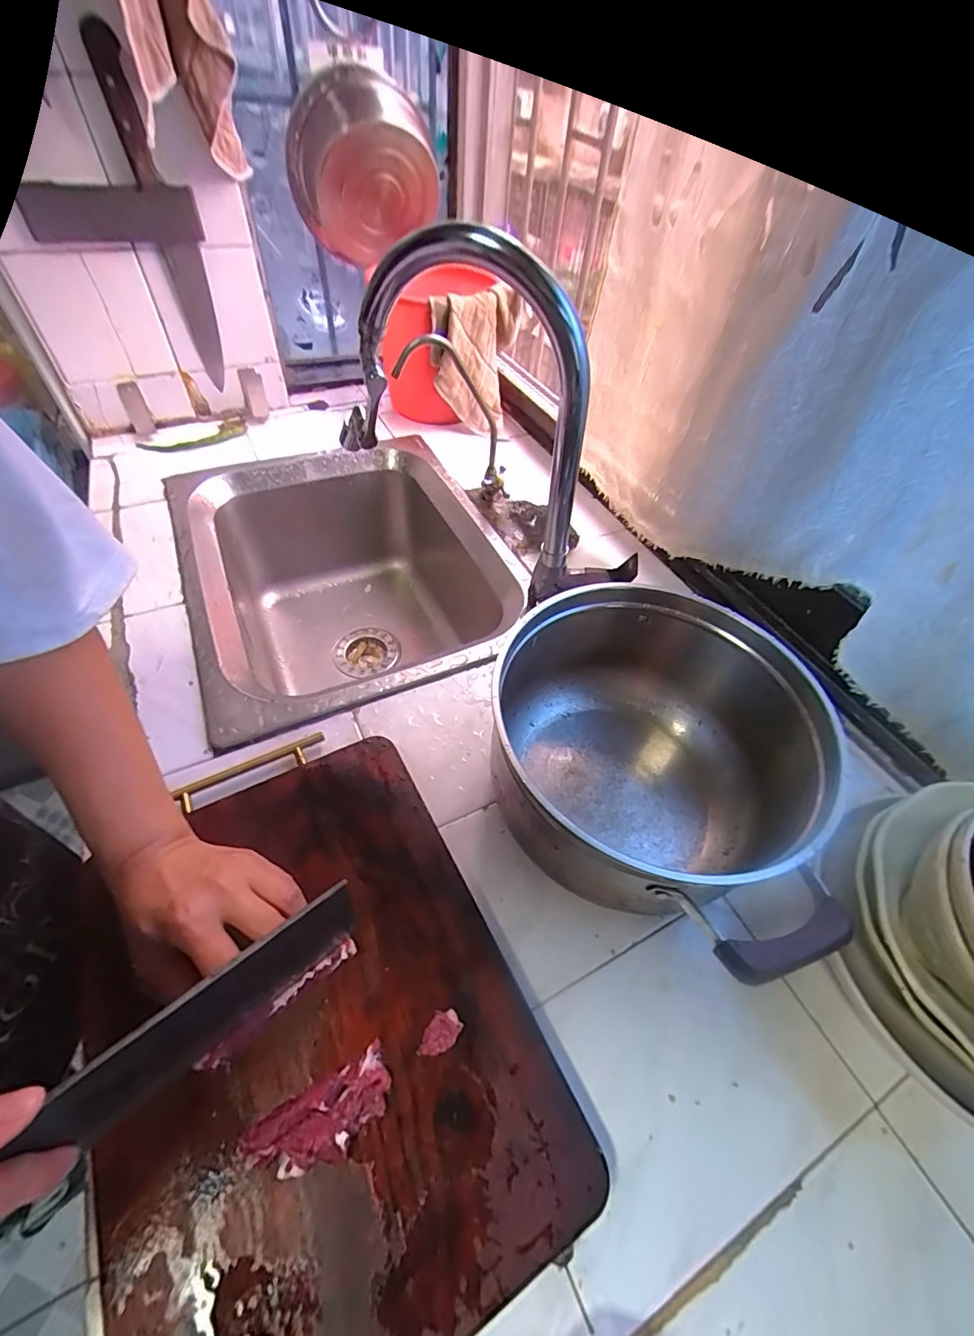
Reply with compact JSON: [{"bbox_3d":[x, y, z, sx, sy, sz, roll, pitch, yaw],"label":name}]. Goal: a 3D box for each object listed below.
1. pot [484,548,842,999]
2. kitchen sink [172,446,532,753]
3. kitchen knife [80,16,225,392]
[{"bbox_3d":[0.128,0.076,0.406,0.248,0.142,0.252,23,53,13],"label":"pot"},{"bbox_3d":[-0.191,-0.085,0.726,0.384,0.235,0.472,-19,55,-19],"label":"kitchen sink"},{"bbox_3d":[-0.419,-0.570,0.657,0.052,0.346,0.022,-1,52,-6],"label":"kitchen knife"}]

